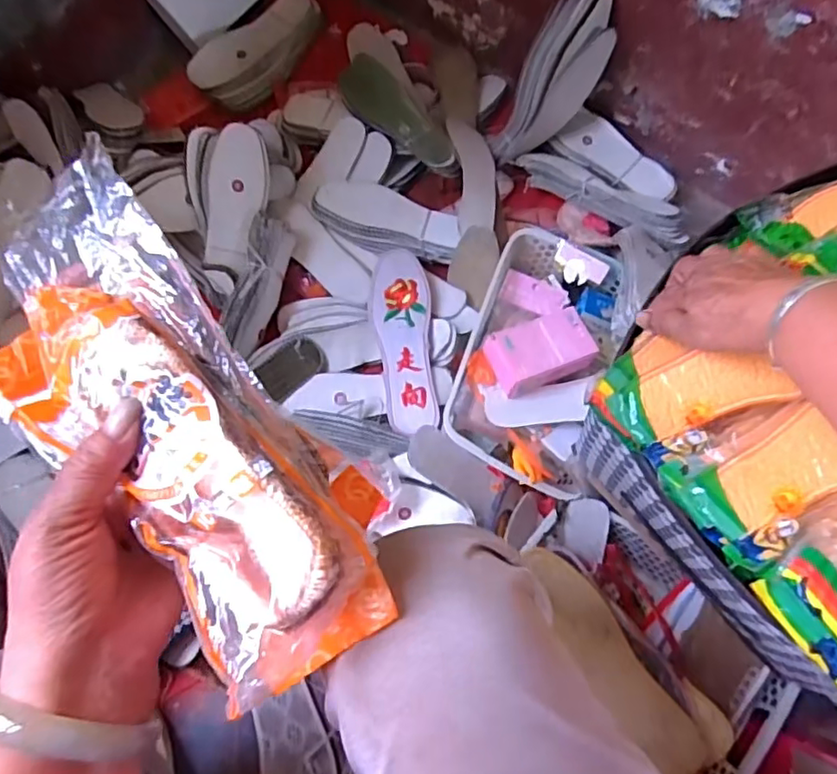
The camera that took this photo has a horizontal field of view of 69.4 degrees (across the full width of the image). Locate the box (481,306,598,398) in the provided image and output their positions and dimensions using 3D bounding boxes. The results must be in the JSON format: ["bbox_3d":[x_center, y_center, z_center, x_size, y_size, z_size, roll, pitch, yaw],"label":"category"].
[{"bbox_3d":[0.138,-0.039,0.676,0.115,0.043,0.071,-22,73,-7],"label":"box"}]

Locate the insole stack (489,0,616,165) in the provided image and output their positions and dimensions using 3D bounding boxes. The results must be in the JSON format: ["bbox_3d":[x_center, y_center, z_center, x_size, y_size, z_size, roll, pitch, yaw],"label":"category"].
[{"bbox_3d":[0.180,-0.401,0.803,0.093,0.225,0.048,9,44,-26],"label":"insole stack"}]

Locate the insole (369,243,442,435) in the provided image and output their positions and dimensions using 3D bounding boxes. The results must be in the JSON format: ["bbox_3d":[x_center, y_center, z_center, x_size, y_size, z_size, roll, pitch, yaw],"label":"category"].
[{"bbox_3d":[-0.019,-0.065,0.773,0.076,0.009,0.247,-6,70,-1],"label":"insole"}]

